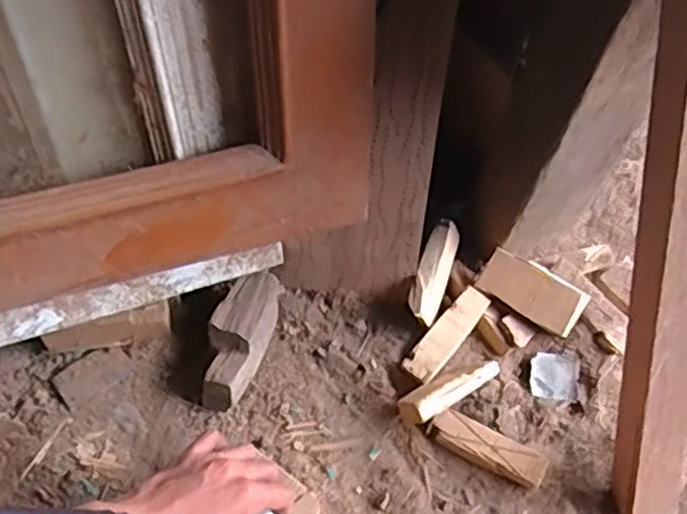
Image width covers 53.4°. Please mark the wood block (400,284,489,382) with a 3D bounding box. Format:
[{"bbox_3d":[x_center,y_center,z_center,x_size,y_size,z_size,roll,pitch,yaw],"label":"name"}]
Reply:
[{"bbox_3d":[0.122,0.092,0.803,0.038,0.024,0.127,38,68,17],"label":"wood block"}]

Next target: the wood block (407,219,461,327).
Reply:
[{"bbox_3d":[0.107,0.016,0.810,0.038,0.036,0.124,19,64,8],"label":"wood block"}]

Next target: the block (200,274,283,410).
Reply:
[{"bbox_3d":[-0.117,0.089,0.768,0.057,0.064,0.161,18,61,7],"label":"block"}]

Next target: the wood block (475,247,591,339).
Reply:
[{"bbox_3d":[0.224,0.041,0.809,0.121,0.018,0.059,32,109,6],"label":"wood block"}]

